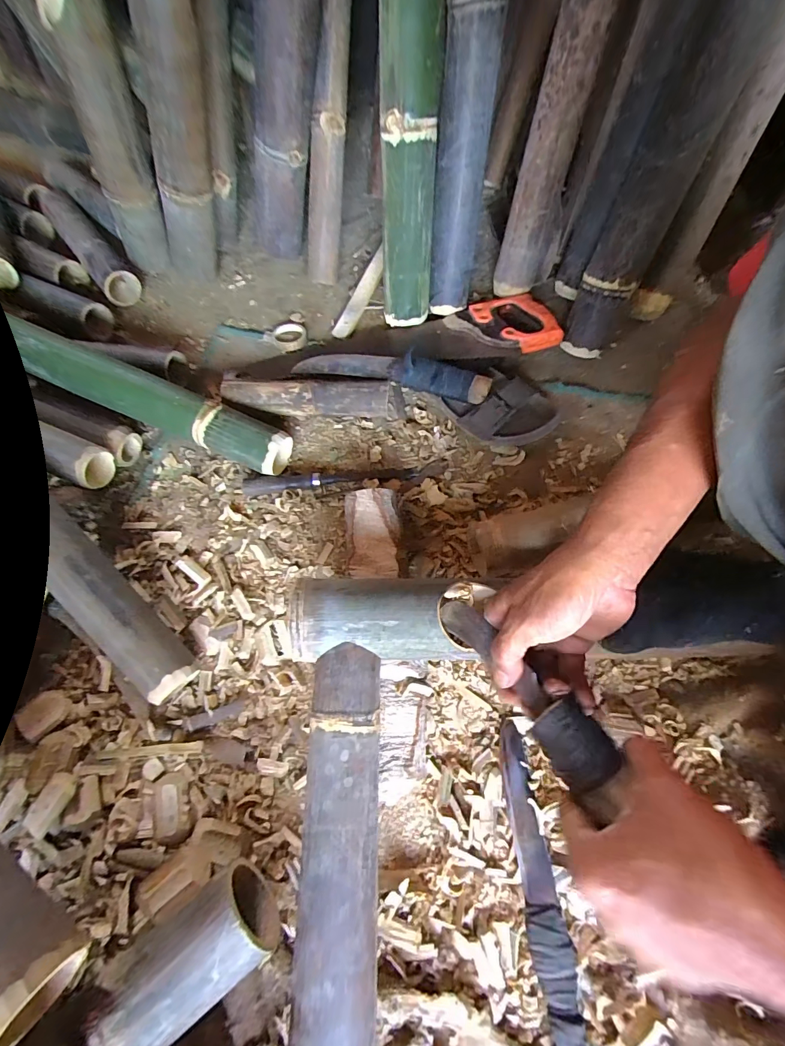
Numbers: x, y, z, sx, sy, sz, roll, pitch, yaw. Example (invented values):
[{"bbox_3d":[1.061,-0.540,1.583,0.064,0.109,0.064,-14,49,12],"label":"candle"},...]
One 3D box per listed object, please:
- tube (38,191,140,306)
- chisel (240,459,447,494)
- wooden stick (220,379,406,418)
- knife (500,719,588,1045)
[{"bbox_3d":[-0.554,-0.507,0.744,0.068,0.075,0.301,-40,72,-12],"label":"tube"},{"bbox_3d":[-0.067,-0.067,0.577,0.279,0.019,0.027,-5,69,1],"label":"chisel"},{"bbox_3d":[-0.113,-0.181,0.604,0.255,0.053,0.061,-5,69,1],"label":"wooden stick"},{"bbox_3d":[0.140,0.344,0.405,0.037,0.021,0.260,-9,69,-1],"label":"knife"}]

